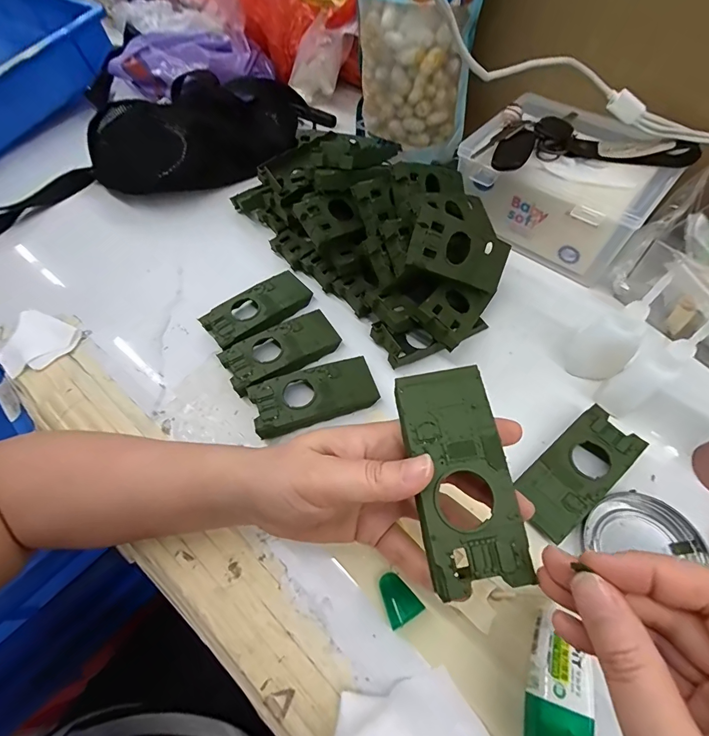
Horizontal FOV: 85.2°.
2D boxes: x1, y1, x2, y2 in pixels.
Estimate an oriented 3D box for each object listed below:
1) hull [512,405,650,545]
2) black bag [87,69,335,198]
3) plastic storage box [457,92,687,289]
[{"bbox_3d":[0.163,0.076,0.285,0.104,0.017,0.046,-36,64,-17],"label":"hull"},{"bbox_3d":[-0.190,-0.318,0.511,0.290,0.077,0.132,-37,64,-18],"label":"black bag"},{"bbox_3d":[0.210,-0.186,0.394,0.139,0.094,0.180,-41,66,-19],"label":"plastic storage box"}]

